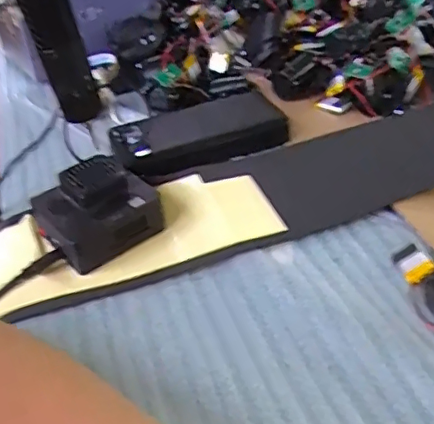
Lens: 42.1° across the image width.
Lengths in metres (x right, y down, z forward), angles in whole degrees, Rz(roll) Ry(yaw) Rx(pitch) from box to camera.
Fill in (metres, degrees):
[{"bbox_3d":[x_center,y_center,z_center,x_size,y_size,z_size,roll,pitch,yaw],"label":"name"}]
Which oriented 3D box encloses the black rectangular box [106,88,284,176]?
[{"bbox_3d":[-0.015,-0.073,0.507,0.148,0.025,0.075,-18,40,-14],"label":"black rectangular box"}]

